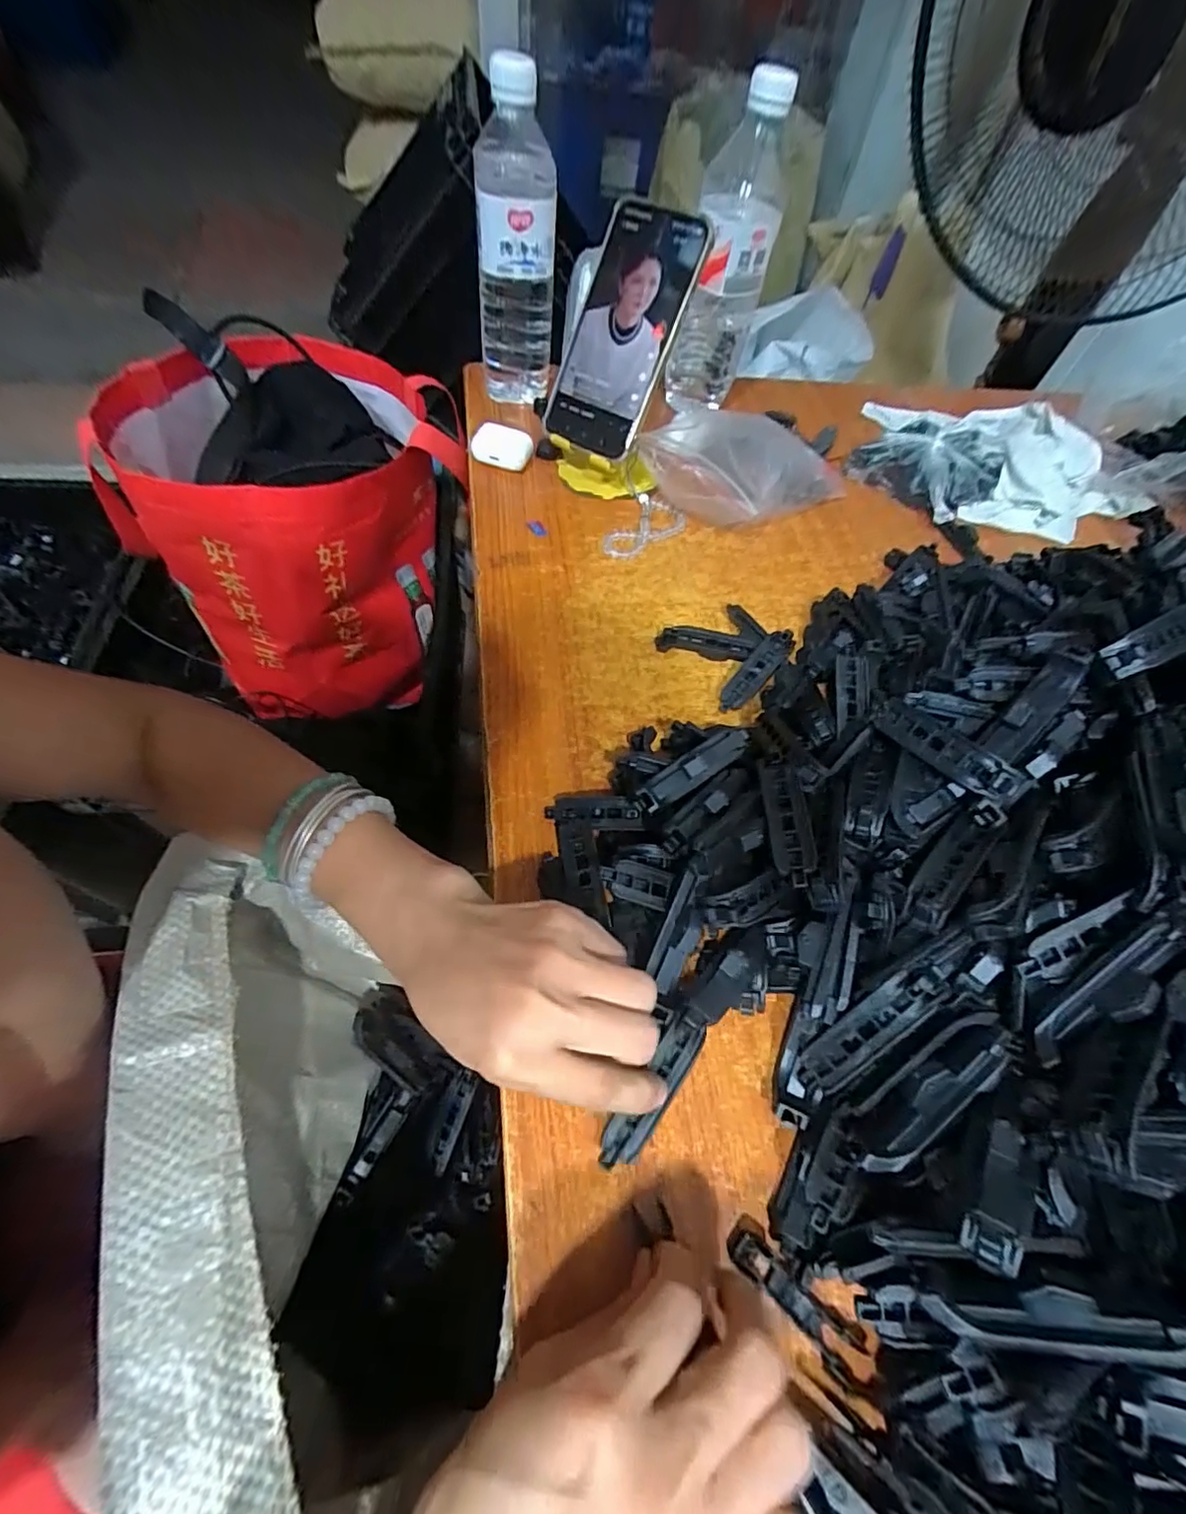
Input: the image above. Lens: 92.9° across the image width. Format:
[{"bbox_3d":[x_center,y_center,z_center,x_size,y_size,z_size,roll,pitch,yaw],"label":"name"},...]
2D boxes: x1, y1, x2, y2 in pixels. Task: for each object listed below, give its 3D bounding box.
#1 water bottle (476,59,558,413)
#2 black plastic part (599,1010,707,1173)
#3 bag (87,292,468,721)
[{"bbox_3d":[-0.064,-0.402,0.459,0.063,0.210,0.064,-2,59,-8],"label":"water bottle"},{"bbox_3d":[0.024,0.141,0.237,0.017,0.010,0.065,32,72,16],"label":"black plastic part"},{"bbox_3d":[-0.311,-0.243,0.638,0.298,0.302,0.278,-29,66,-22],"label":"bag"}]

